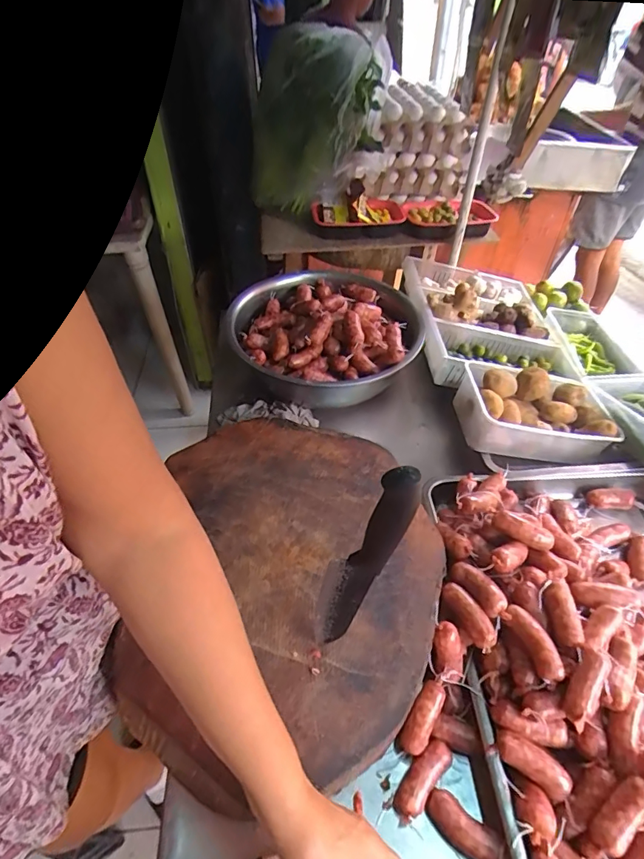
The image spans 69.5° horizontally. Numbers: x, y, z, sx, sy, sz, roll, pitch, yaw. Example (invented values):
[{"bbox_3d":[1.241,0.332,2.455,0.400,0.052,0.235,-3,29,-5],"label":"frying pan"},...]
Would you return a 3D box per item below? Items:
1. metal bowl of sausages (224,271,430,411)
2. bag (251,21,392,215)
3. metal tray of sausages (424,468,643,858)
[{"bbox_3d":[0.007,-0.194,0.915,0.360,0.138,0.349,-1,45,1],"label":"metal bowl of sausages"},{"bbox_3d":[-0.008,-0.694,1.068,0.180,0.321,0.338,-32,53,-26],"label":"bag"},{"bbox_3d":[0.358,0.270,0.531,0.434,0.125,0.576,-5,45,-3],"label":"metal tray of sausages"}]

